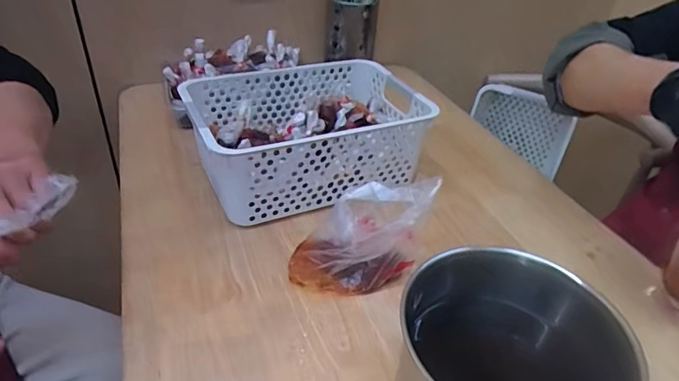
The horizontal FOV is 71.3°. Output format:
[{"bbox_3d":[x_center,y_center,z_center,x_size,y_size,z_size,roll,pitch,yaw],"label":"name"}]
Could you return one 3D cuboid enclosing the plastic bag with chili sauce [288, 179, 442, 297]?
[{"bbox_3d":[0.020,0.050,0.503,0.141,0.117,0.067,7,36,3],"label":"plastic bag with chili sauce"}]

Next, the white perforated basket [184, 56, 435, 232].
[{"bbox_3d":[-0.040,-0.075,0.653,0.298,0.119,0.204,-12,39,-21],"label":"white perforated basket"}]

